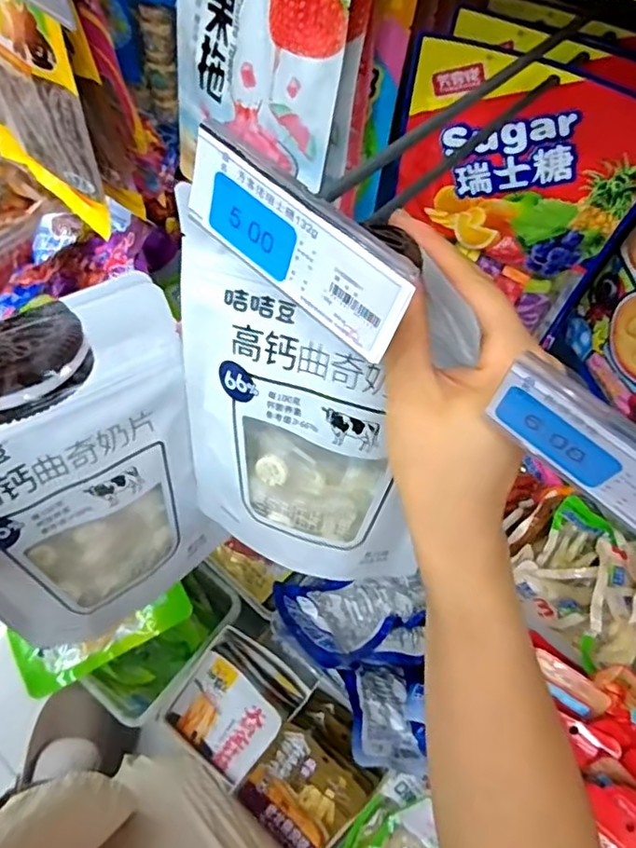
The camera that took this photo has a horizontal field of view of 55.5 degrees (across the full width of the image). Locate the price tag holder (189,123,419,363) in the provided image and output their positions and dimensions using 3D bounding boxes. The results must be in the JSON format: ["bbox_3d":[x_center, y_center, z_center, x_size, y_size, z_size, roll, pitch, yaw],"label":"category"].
[{"bbox_3d":[-0.009,-0.069,0.229,0.102,0.043,0.005,40,50,13],"label":"price tag holder"}]

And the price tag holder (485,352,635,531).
[{"bbox_3d":[0.103,0.018,0.197,0.098,0.041,0.008,40,69,14],"label":"price tag holder"}]

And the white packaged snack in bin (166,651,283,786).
[{"bbox_3d":[-0.092,0.291,0.600,0.097,0.017,0.103,38,110,16],"label":"white packaged snack in bin"}]

